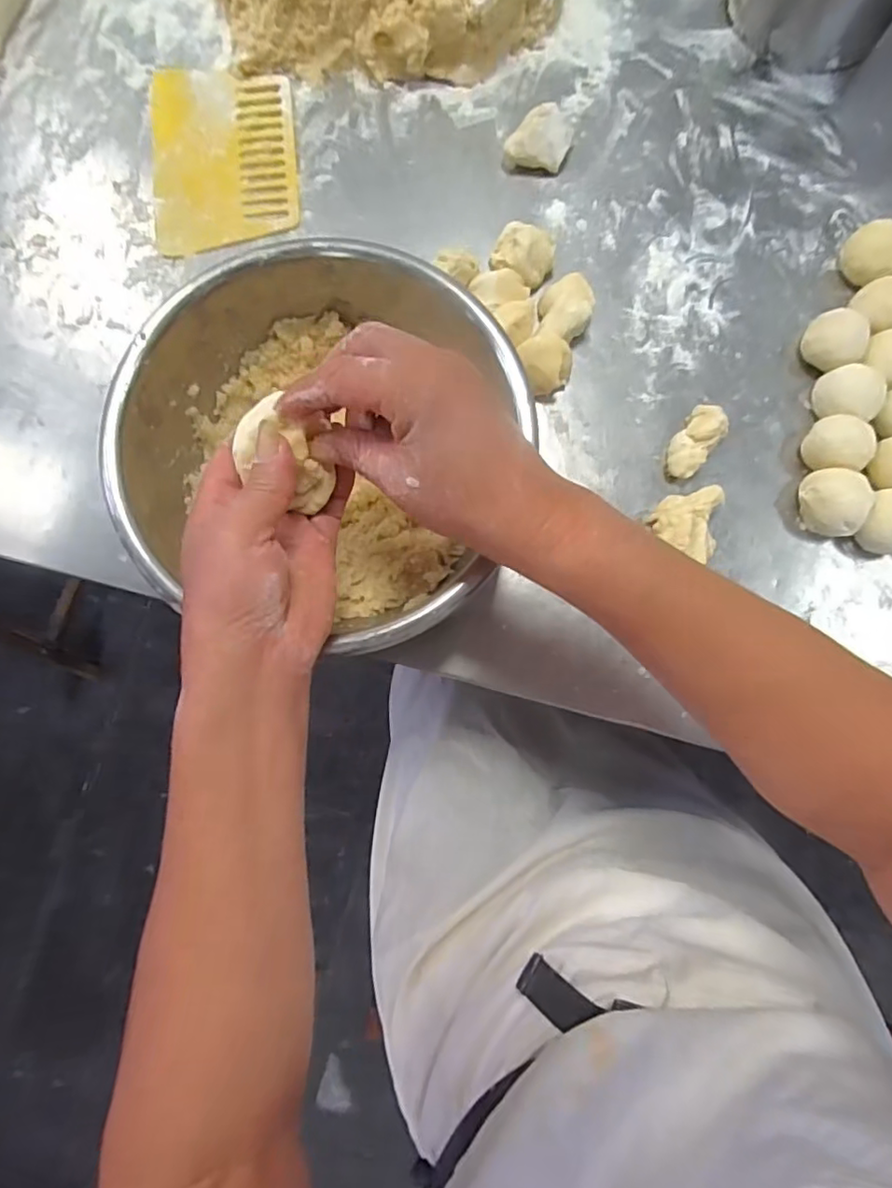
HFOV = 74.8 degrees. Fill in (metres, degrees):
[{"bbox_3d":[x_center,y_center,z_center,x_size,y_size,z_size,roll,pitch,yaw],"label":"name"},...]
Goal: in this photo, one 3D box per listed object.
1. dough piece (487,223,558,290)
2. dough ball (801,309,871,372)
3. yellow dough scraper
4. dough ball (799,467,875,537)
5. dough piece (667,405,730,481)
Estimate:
[{"bbox_3d":[0.060,-0.263,0.455,0.046,0.031,0.034,26,83,3],"label":"dough piece"},{"bbox_3d":[0.299,-0.194,0.448,0.044,0.030,0.036,42,84,5],"label":"dough ball"},{"bbox_3d":[-0.183,-0.362,0.481,0.117,0.004,0.163,-5,82,-1],"label":"yellow dough scraper"},{"bbox_3d":[0.291,-0.069,0.434,0.042,0.031,0.050,-28,83,-4],"label":"dough ball"},{"bbox_3d":[0.187,-0.114,0.441,0.028,0.025,0.054,35,83,4],"label":"dough piece"}]

